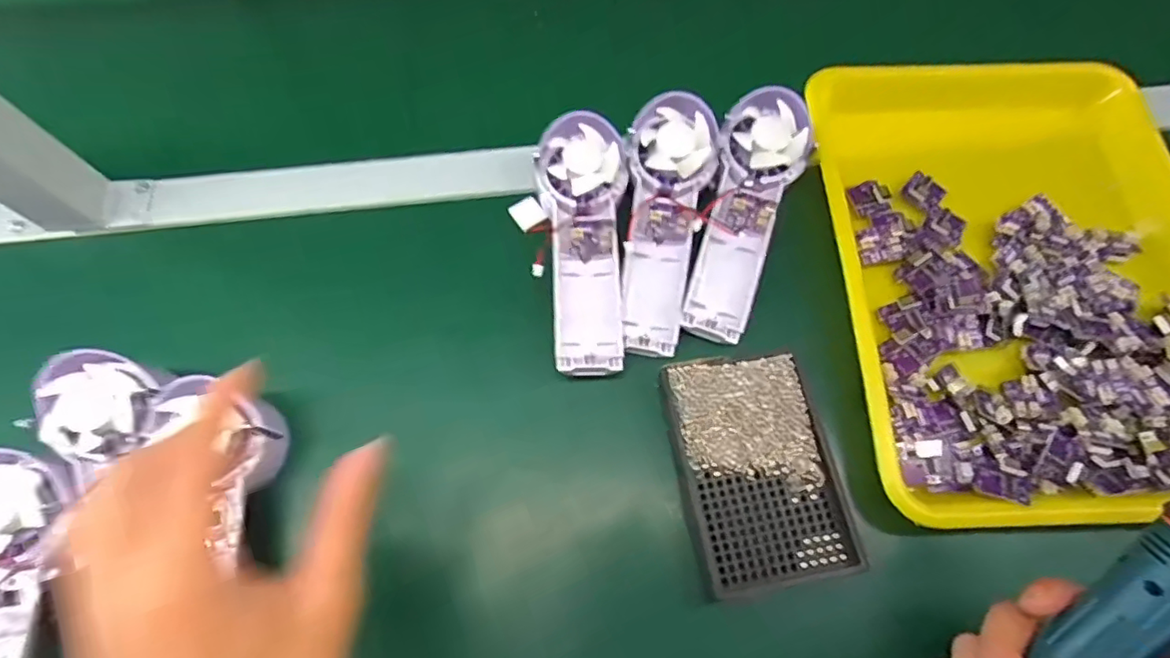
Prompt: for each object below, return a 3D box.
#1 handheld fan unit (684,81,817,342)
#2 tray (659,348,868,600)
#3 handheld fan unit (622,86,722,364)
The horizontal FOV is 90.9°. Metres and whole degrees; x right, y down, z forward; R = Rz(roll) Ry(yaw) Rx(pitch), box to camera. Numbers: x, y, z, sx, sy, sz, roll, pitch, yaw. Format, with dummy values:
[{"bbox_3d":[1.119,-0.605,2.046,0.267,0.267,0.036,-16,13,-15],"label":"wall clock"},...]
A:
[{"bbox_3d":[0.112,-0.079,0.400,0.059,0.029,0.178,18,84,5],"label":"handheld fan unit"},{"bbox_3d":[0.102,0.082,0.348,0.087,0.012,0.135,-12,70,-6],"label":"tray"},{"bbox_3d":[0.056,-0.071,0.401,0.057,0.033,0.176,8,89,1],"label":"handheld fan unit"}]

